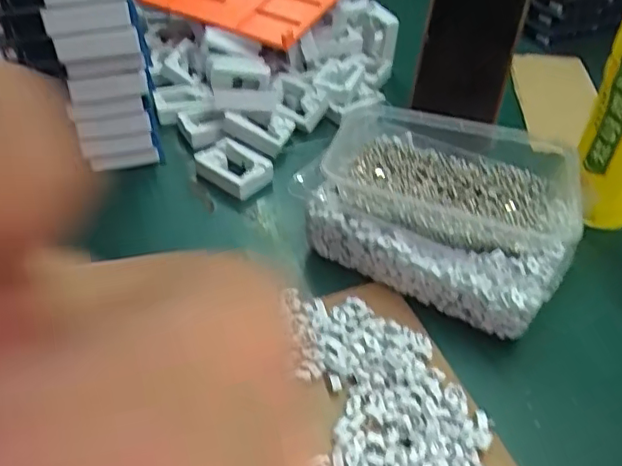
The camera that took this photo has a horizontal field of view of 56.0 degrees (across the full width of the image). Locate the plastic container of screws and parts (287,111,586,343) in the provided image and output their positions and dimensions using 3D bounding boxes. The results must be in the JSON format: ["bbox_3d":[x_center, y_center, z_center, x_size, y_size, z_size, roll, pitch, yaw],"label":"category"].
[{"bbox_3d":[0.100,-0.024,0.438,0.187,0.067,0.153,25,46,24],"label":"plastic container of screws and parts"}]

